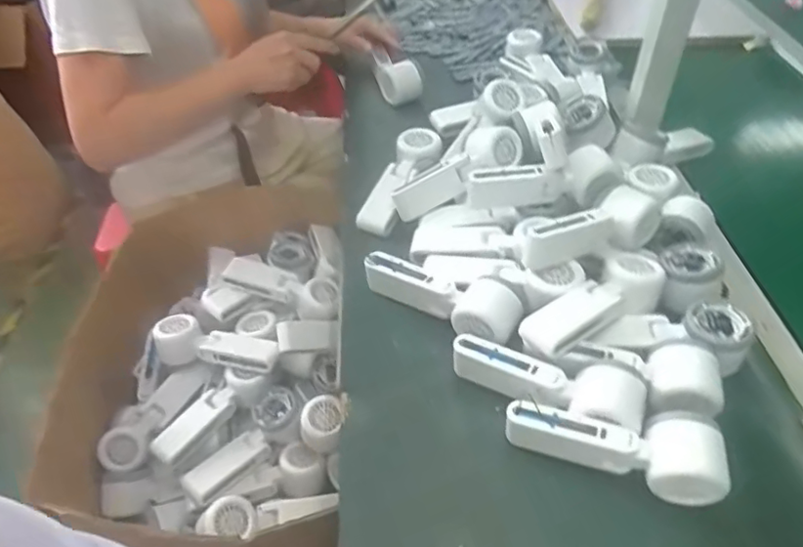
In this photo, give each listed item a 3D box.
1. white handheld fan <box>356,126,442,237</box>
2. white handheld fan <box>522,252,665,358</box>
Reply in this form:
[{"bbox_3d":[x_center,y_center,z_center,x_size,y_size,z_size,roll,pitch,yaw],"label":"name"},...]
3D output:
[{"bbox_3d":[0.000,-0.122,0.718,0.057,0.039,0.159,18,63,21],"label":"white handheld fan"},{"bbox_3d":[0.183,0.029,0.549,0.151,0.041,0.049,-25,49,-21],"label":"white handheld fan"}]

